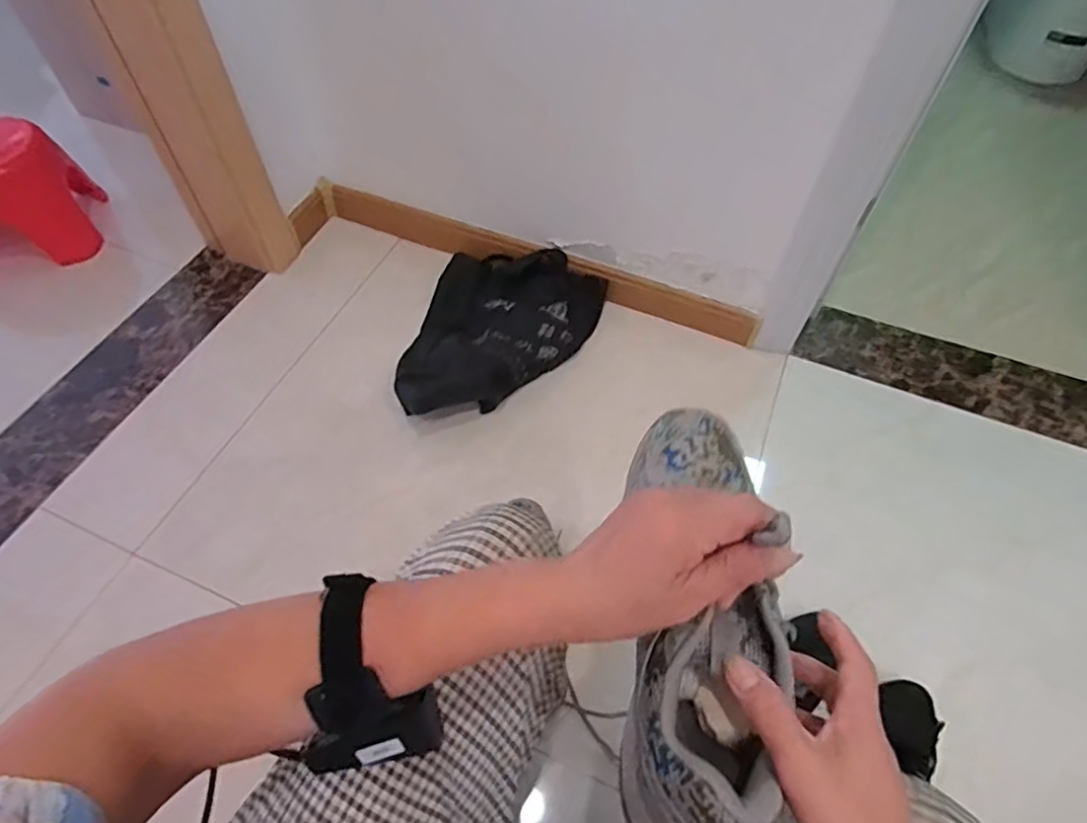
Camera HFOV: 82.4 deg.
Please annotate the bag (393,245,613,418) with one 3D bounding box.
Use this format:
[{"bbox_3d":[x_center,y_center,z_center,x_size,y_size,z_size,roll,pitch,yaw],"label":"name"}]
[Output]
[{"bbox_3d":[-0.077,-0.133,1.070,0.313,0.091,0.392,12,56,7],"label":"bag"}]

